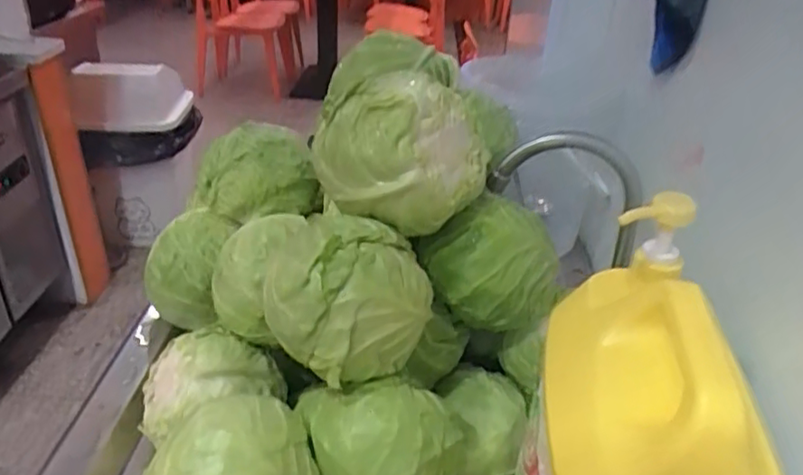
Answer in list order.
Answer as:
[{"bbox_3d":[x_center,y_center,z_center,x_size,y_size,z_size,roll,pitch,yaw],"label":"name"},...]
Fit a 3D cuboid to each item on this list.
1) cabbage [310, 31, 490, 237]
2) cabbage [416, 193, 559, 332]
[{"bbox_3d":[-0.010,-0.094,0.558,0.149,0.129,0.112,25,38,31],"label":"cabbage"},{"bbox_3d":[0.084,0.032,0.601,0.111,0.110,0.100,-15,36,-27],"label":"cabbage"}]

